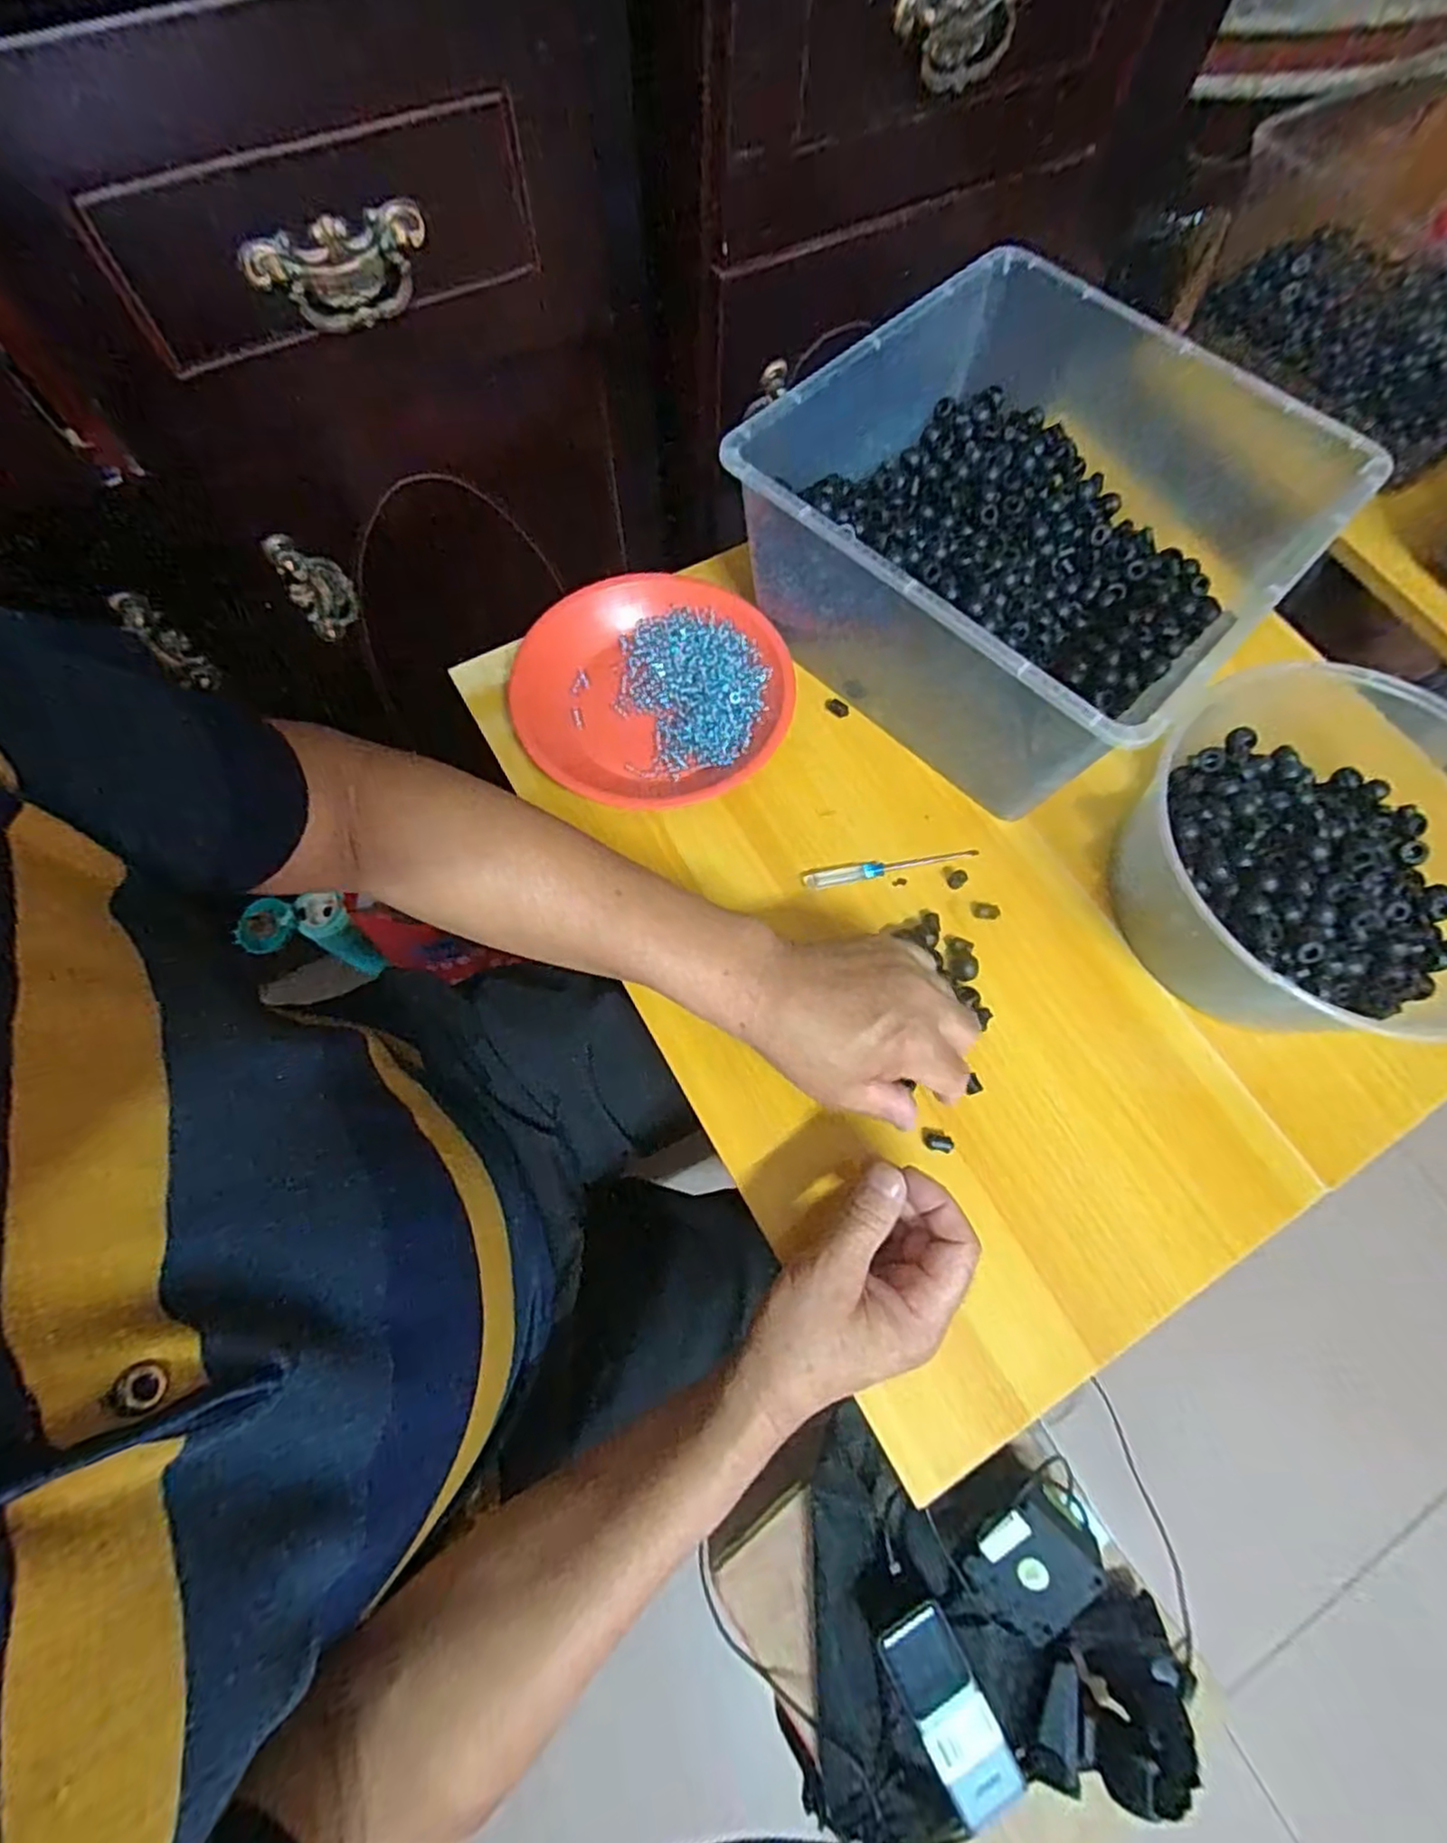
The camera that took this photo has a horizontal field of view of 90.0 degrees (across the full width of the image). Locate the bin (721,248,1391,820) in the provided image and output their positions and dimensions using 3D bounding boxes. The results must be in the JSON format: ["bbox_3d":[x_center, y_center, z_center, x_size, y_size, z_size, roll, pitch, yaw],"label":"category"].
[{"bbox_3d":[0.215,-0.274,0.506,0.299,0.140,0.347,42,74,12],"label":"bin"}]

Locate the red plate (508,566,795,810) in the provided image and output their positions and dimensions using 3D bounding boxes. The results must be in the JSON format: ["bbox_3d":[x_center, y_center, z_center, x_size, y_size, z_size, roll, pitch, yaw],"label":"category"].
[{"bbox_3d":[-0.051,-0.164,0.523,0.196,0.027,0.187,1,70,-2],"label":"red plate"}]

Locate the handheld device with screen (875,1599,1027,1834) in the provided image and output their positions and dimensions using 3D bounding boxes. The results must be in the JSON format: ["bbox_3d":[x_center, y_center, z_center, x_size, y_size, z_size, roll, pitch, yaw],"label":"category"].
[{"bbox_3d":[0.163,0.566,0.516,0.054,0.016,0.122,-26,73,-11],"label":"handheld device with screen"}]

